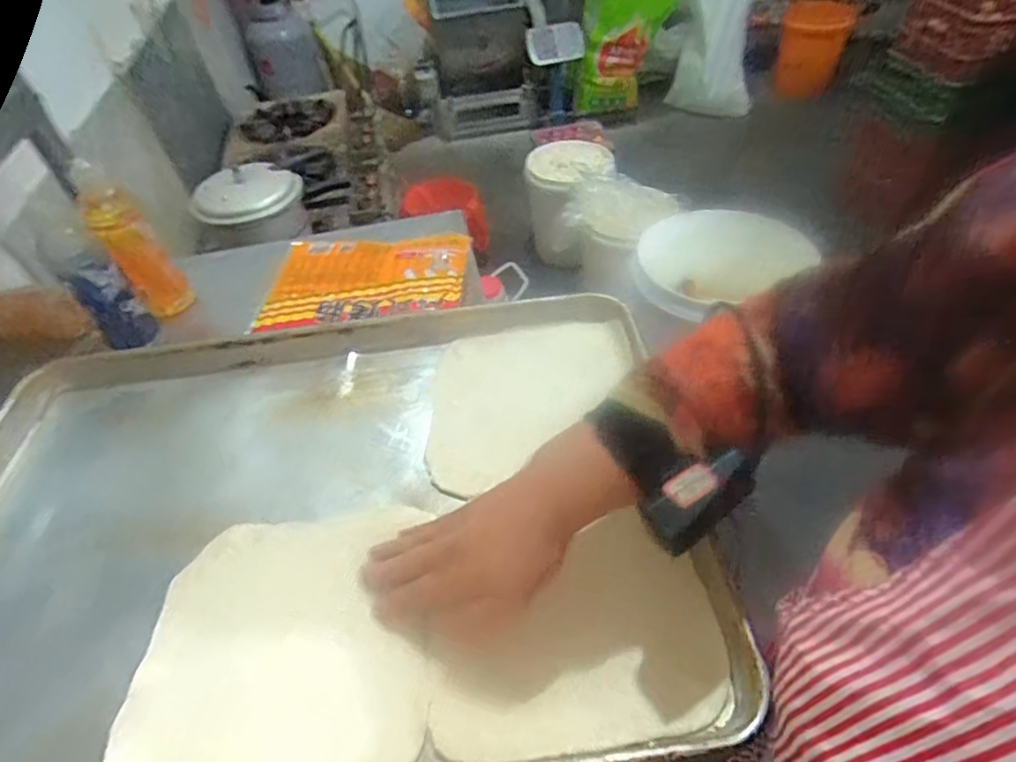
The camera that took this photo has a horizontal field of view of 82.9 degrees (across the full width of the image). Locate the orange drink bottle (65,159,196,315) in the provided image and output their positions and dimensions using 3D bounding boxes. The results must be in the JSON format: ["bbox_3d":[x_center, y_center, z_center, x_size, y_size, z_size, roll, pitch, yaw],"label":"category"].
[{"bbox_3d":[-0.519,-0.188,0.799,0.067,0.205,0.069,-36,54,-24],"label":"orange drink bottle"}]

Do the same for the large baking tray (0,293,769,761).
[{"bbox_3d":[-0.188,0.110,0.464,0.612,0.045,0.399,-6,47,0],"label":"large baking tray"}]

